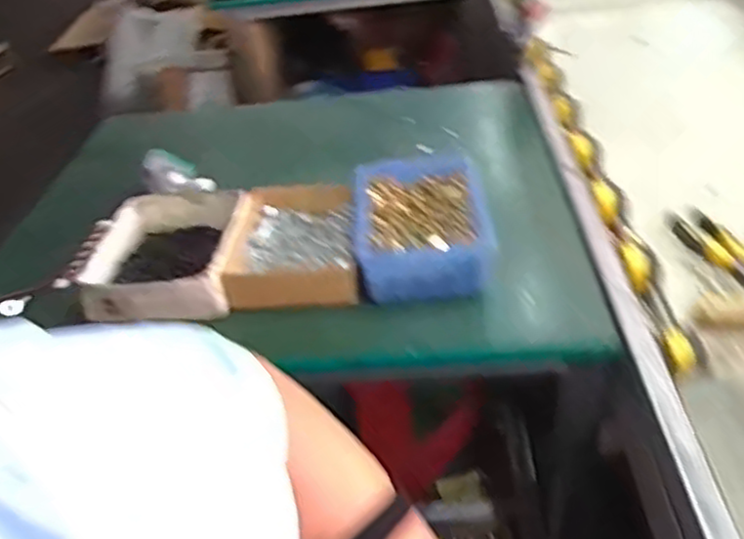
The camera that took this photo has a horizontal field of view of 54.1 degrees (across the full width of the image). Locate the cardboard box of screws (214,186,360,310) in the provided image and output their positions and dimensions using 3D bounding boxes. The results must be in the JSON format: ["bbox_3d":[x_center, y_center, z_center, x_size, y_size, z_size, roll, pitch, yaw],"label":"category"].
[{"bbox_3d":[-0.082,-0.027,0.800,0.132,0.059,0.174,-6,34,3],"label":"cardboard box of screws"}]

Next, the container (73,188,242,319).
[{"bbox_3d":[-0.218,-0.013,0.802,0.145,0.068,0.186,-5,34,5],"label":"container"}]

